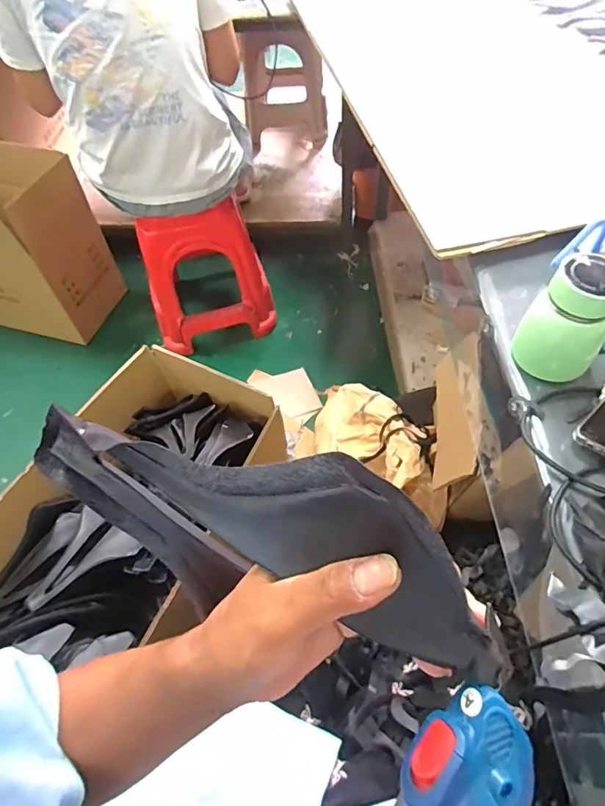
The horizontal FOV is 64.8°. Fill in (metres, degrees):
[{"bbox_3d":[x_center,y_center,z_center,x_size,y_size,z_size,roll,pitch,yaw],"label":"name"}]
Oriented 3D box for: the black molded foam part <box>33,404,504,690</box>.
[{"bbox_3d":[-0.036,0.064,0.235,0.224,0.099,0.050,10,57,24],"label":"black molded foam part"}]

